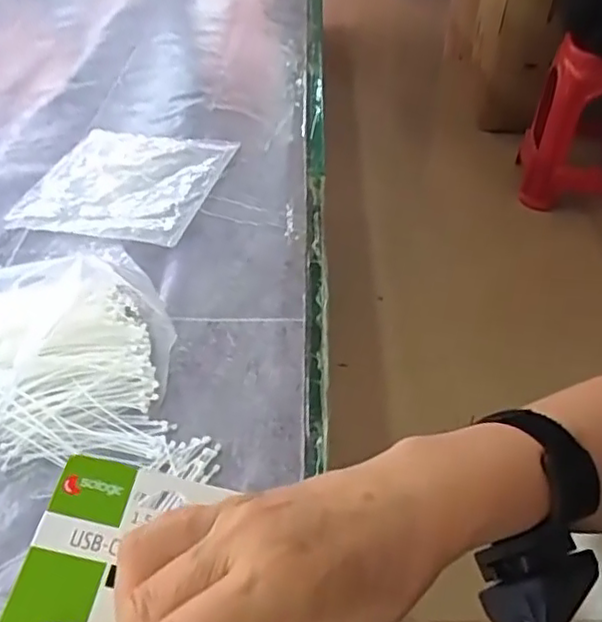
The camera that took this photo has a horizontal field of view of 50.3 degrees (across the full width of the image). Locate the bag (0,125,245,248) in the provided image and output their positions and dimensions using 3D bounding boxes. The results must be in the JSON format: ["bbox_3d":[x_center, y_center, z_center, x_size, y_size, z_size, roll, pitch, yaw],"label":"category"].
[{"bbox_3d":[-0.192,-0.148,0.723,0.188,0.012,0.226,8,41,9],"label":"bag"}]

